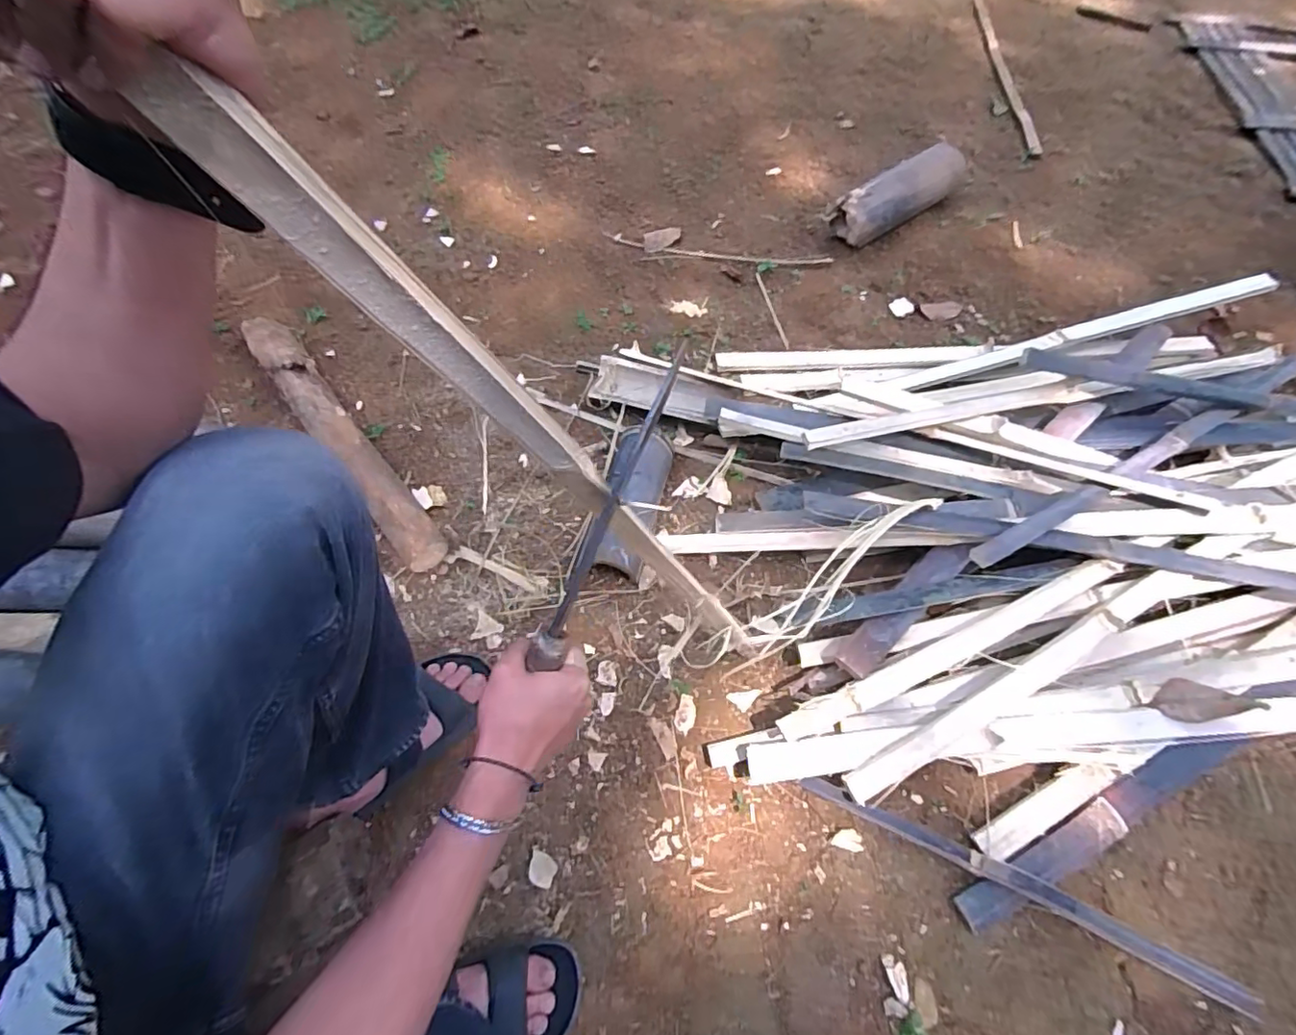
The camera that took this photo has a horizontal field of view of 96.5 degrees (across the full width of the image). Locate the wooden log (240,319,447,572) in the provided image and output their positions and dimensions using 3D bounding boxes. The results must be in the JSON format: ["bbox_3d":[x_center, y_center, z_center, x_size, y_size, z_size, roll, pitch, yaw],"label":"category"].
[{"bbox_3d":[-0.501,-0.143,0.921,0.070,0.066,0.594,-36,67,-19],"label":"wooden log"}]

